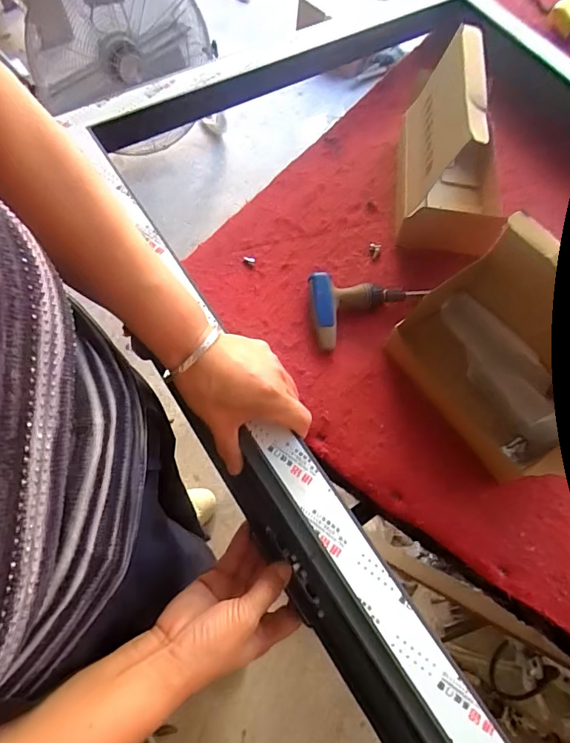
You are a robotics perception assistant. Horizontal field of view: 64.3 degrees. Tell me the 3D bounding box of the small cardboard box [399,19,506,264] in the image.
[{"bbox_3d":[0.207,-0.256,0.531,0.114,0.151,0.219,8,68,2],"label":"small cardboard box"}]

